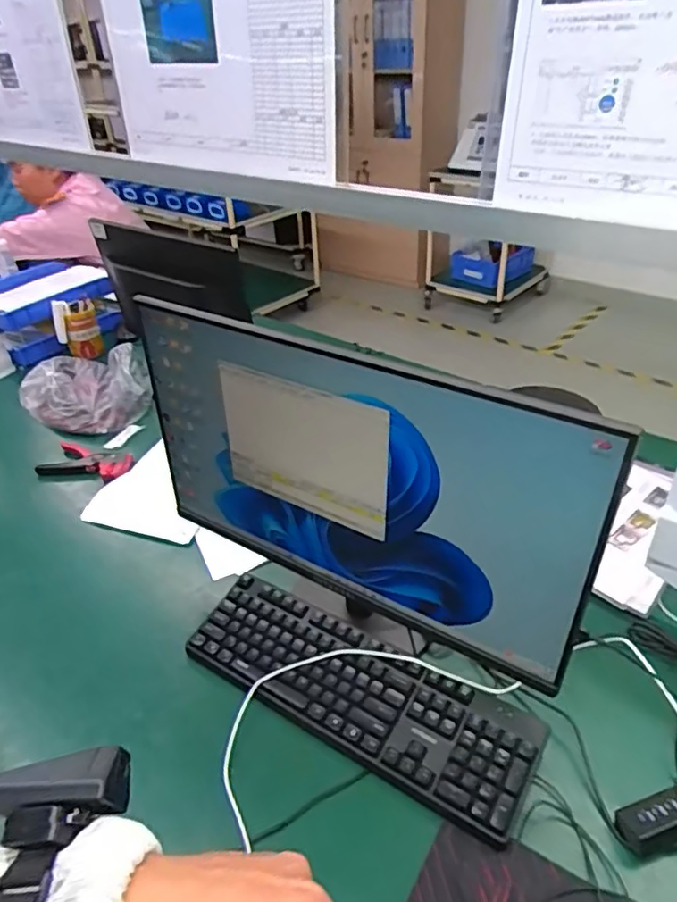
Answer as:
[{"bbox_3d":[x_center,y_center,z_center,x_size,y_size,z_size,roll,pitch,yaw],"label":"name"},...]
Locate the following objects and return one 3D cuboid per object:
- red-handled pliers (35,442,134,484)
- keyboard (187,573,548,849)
[{"bbox_3d":[-0.473,0.020,1.129,0.176,0.023,0.098,8,37,15],"label":"red-handled pliers"},{"bbox_3d":[0.014,0.283,0.713,0.433,0.046,0.135,19,41,27],"label":"keyboard"}]

